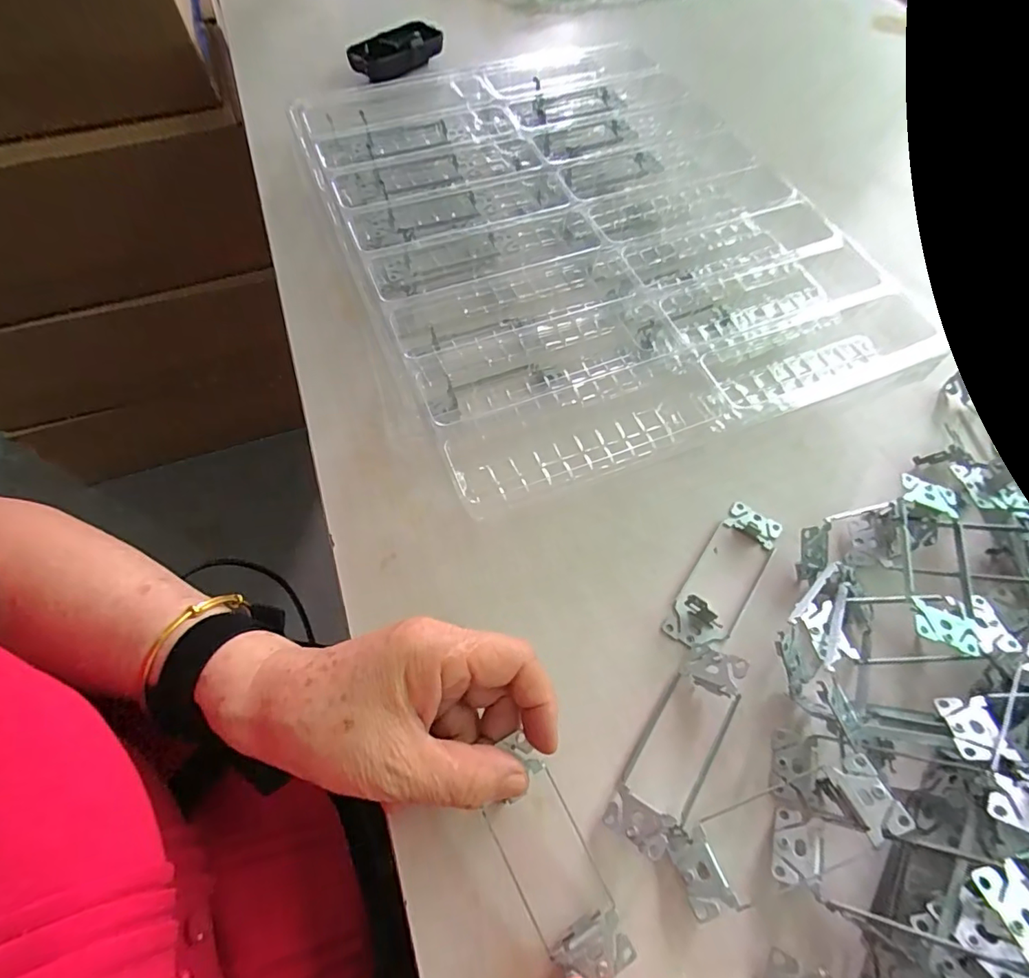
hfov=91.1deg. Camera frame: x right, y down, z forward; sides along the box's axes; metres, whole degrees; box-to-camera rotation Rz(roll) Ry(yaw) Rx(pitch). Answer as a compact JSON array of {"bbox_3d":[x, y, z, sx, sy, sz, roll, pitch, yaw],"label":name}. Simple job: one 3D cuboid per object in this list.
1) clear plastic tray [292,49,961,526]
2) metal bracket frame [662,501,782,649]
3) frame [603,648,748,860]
[{"bbox_3d":[0.050,-0.213,0.401,0.340,0.059,0.450,-23,68,-11],"label":"clear plastic tray"},{"bbox_3d":[0.132,0.050,0.306,0.037,0.023,0.104,33,67,16],"label":"metal bracket frame"},{"bbox_3d":[0.088,0.131,0.259,0.034,0.024,0.103,32,66,15],"label":"frame"}]

